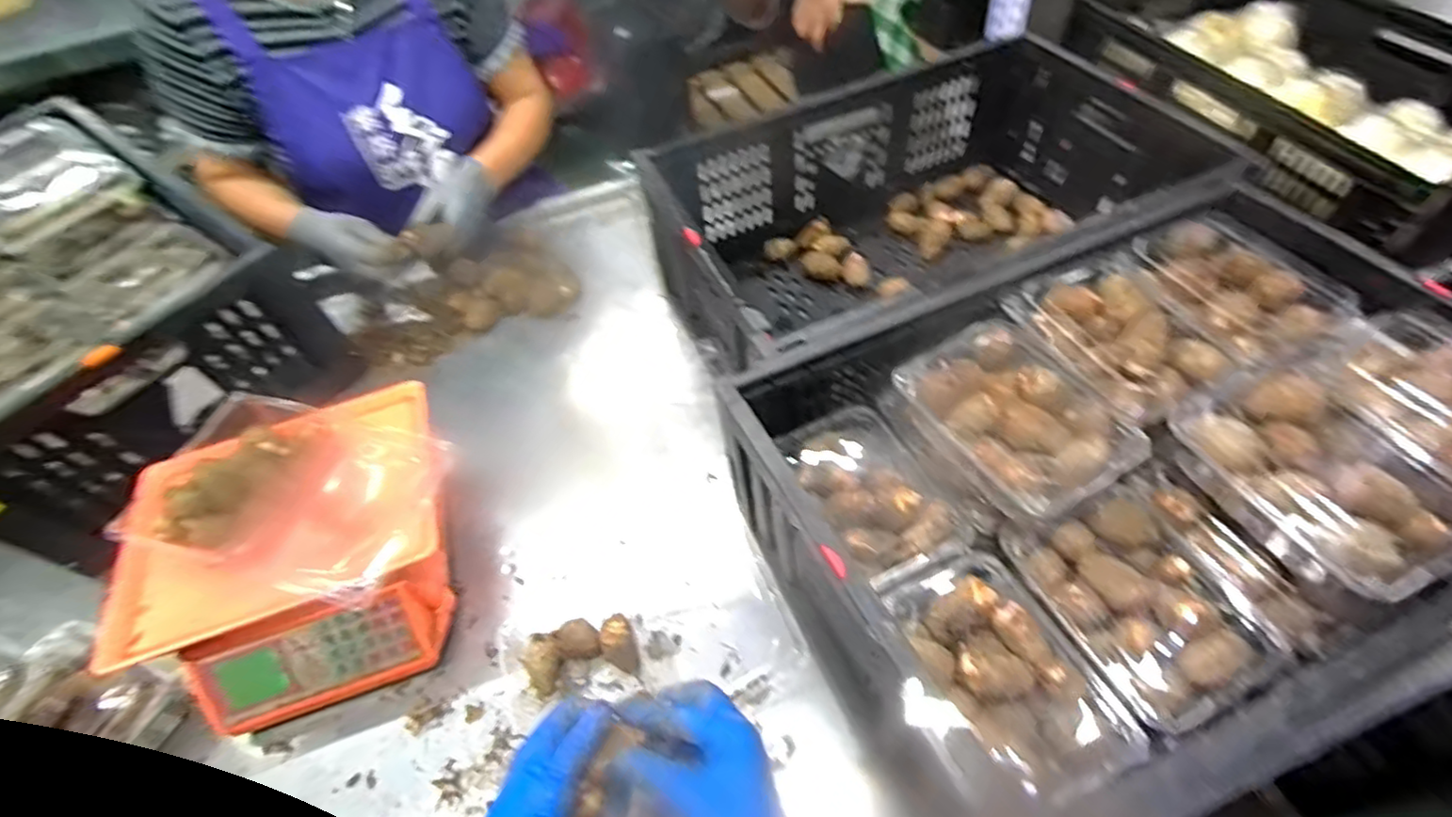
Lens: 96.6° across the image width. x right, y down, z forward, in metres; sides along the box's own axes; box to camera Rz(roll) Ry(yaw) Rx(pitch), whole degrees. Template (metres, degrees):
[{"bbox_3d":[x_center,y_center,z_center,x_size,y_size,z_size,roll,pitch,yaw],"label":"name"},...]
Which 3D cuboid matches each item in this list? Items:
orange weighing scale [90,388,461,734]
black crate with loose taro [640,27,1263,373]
[{"bbox_3d":[-0.422,0.131,0.656,0.294,0.149,0.281,-17,53,-7],"label":"orange weighing scale"},{"bbox_3d":[0.261,-0.222,0.821,0.643,0.216,0.392,-19,53,-9],"label":"black crate with loose taro"}]

